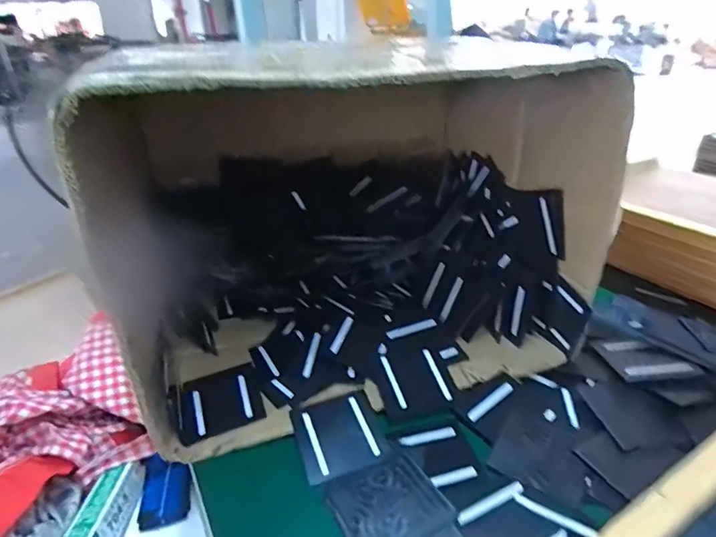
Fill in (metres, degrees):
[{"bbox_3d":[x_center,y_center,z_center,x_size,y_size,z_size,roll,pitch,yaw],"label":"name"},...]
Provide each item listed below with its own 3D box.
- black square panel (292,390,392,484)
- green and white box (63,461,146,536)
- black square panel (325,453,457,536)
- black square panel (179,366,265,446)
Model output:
[{"bbox_3d":[-0.017,0.157,0.453,0.081,0.007,0.079,-14,40,-15],"label":"black square panel"},{"bbox_3d":[-0.243,0.246,0.441,0.032,0.046,0.147,-4,27,1],"label":"green and white box"},{"bbox_3d":[0.025,0.193,0.392,0.084,0.005,0.082,-18,30,-26],"label":"black square panel"},{"bbox_3d":[-0.144,0.136,0.501,0.082,0.008,0.097,-12,28,-15],"label":"black square panel"}]

